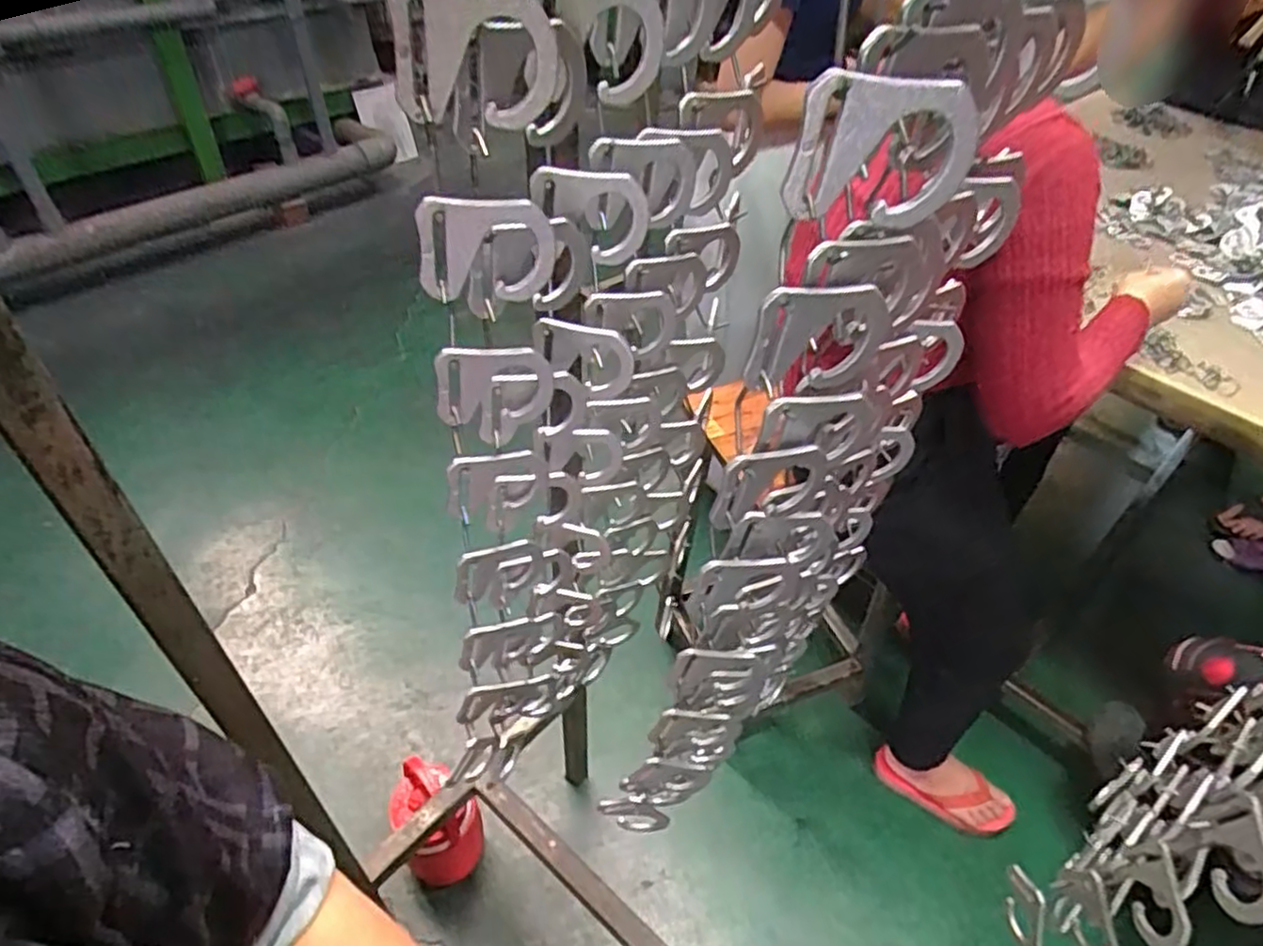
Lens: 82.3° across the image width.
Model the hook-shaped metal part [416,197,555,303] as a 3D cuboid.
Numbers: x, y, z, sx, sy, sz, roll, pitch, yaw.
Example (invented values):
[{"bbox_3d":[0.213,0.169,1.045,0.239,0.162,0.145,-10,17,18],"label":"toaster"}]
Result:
[{"bbox_3d":[-0.047,-0.072,0.236,0.043,0.038,0.009,-6,46,-25],"label":"hook-shaped metal part"}]

